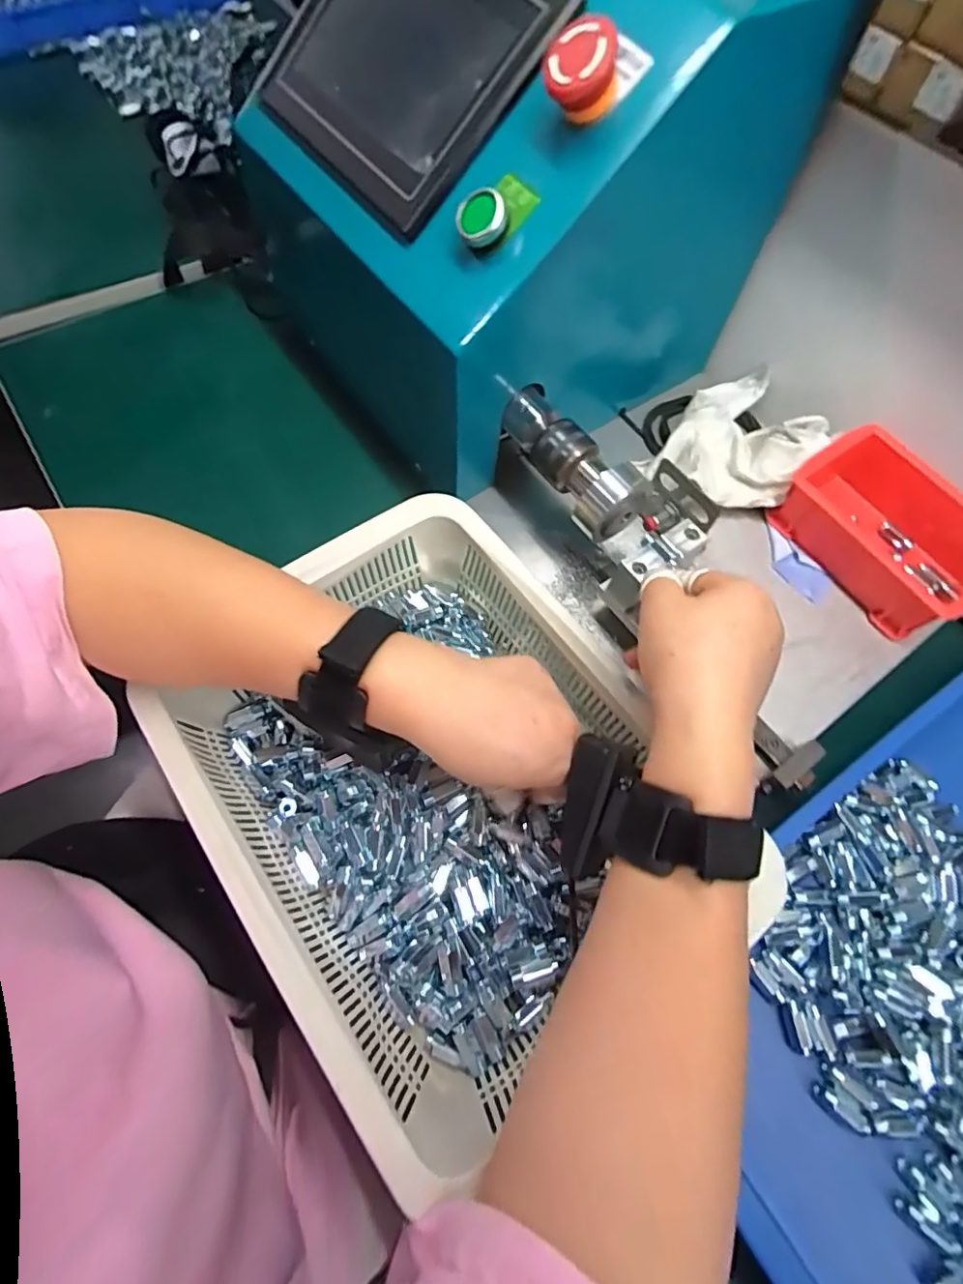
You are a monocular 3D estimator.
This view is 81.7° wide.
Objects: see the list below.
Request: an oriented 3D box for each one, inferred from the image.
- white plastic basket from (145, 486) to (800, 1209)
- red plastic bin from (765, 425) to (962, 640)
[{"bbox_3d":[-0.033,0.086,0.339,0.254,0.075,0.308,-33,71,-17],"label":"white plastic basket"},{"bbox_3d":[0.316,-0.087,0.433,0.098,0.054,0.151,-32,71,-16],"label":"red plastic bin"}]

